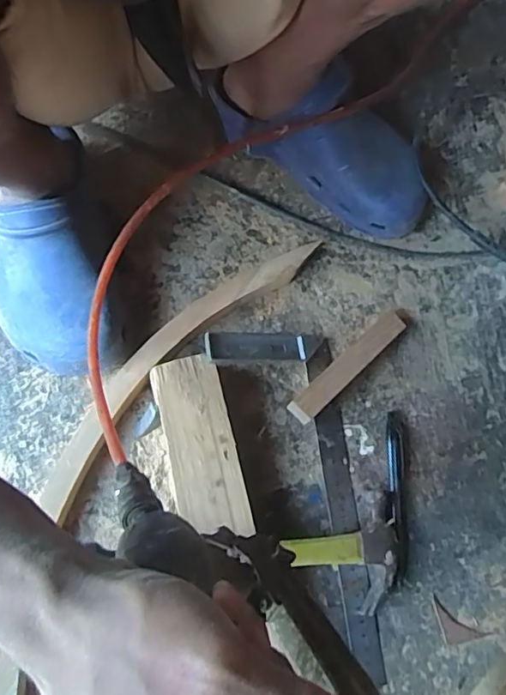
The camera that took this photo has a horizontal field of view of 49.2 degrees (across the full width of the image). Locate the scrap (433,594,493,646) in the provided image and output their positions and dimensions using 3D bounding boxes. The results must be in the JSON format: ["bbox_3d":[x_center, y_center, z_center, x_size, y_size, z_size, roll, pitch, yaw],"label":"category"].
[{"bbox_3d":[0.166,0.232,0.454,0.051,0.004,0.027,34,74,9],"label":"scrap"}]

